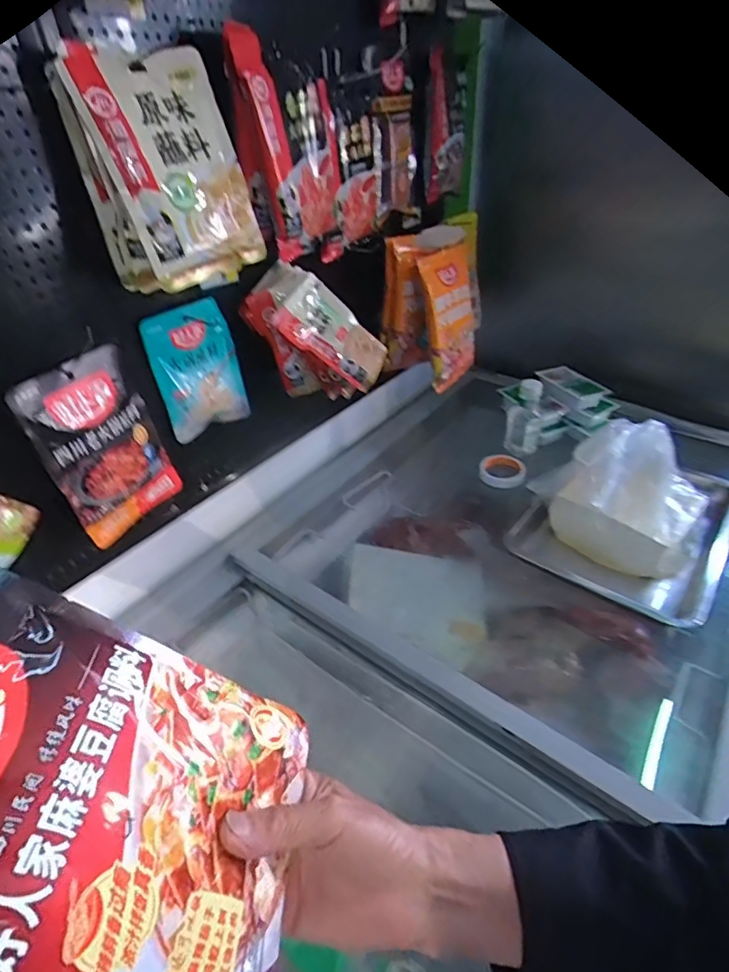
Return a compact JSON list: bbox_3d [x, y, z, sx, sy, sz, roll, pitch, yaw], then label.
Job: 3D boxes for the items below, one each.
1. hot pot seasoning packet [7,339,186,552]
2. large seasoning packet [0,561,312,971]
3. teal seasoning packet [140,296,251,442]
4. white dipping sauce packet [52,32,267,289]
[{"bbox_3d":[-0.329,-0.049,0.635,0.042,0.219,0.150,18,43,24],"label":"hot pot seasoning packet"},{"bbox_3d":[-0.128,0.149,0.245,0.011,0.238,0.155,-36,30,31],"label":"large seasoning packet"},{"bbox_3d":[-0.238,-0.168,0.720,0.125,0.181,0.022,-28,45,-29],"label":"teal seasoning packet"},{"bbox_3d":[-0.198,-0.345,0.535,0.023,0.214,0.151,9,38,46],"label":"white dipping sauce packet"}]

